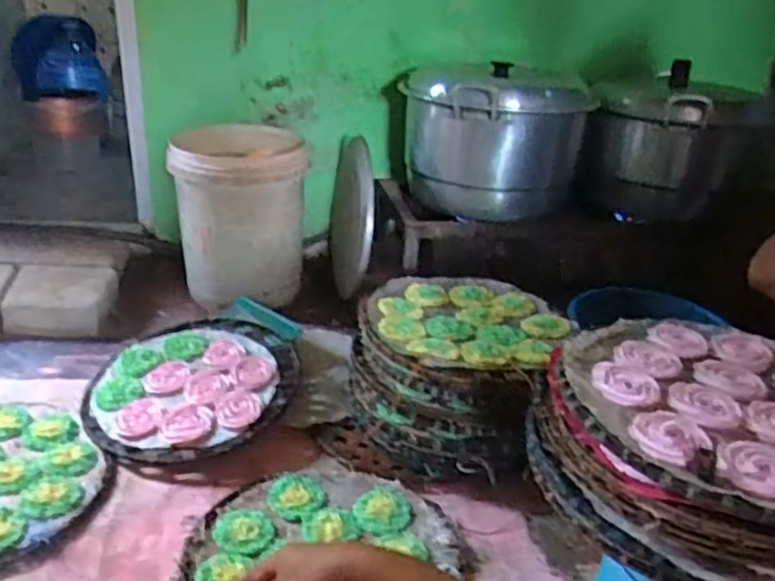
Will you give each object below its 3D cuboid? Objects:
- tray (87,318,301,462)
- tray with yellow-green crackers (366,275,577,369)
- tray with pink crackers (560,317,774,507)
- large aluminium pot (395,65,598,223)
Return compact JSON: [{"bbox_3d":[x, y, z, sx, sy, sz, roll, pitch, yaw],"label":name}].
[{"bbox_3d":[-0.346,0.157,1.204,0.356,0.054,0.369,-7,28,-22],"label":"tray"},{"bbox_3d":[0.144,0.043,1.181,0.352,0.026,0.341,1,26,-7],"label":"tray with yellow-green crackers"},{"bbox_3d":[0.375,0.115,0.755,0.330,0.029,0.353,7,27,7],"label":"tray with pink crackers"},{"bbox_3d":[0.240,-0.332,1.537,0.350,0.306,0.322,3,25,-2],"label":"large aluminium pot"}]

